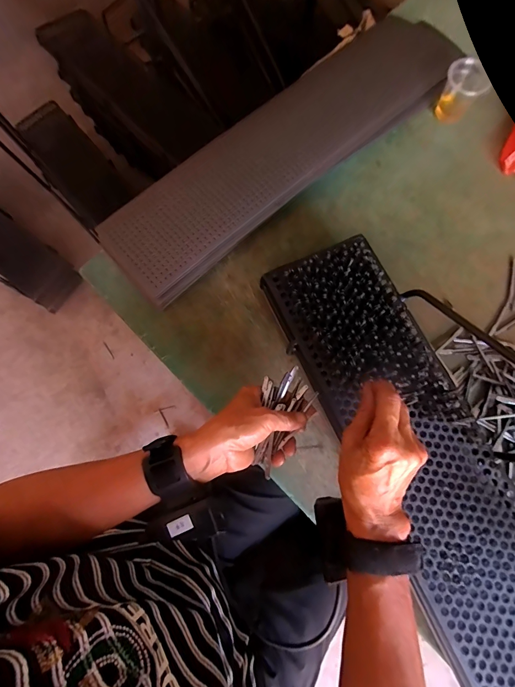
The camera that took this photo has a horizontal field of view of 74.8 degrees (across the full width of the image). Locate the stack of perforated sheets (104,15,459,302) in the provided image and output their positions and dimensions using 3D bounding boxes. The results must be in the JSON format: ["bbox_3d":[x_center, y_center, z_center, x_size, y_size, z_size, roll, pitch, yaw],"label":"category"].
[{"bbox_3d":[0.039,-0.299,0.524,0.605,0.069,0.147,-40,80,-8],"label":"stack of perforated sheets"}]

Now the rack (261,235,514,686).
[{"bbox_3d":[0.193,0.149,0.361,0.148,0.038,0.579,-25,78,-5],"label":"rack"}]

